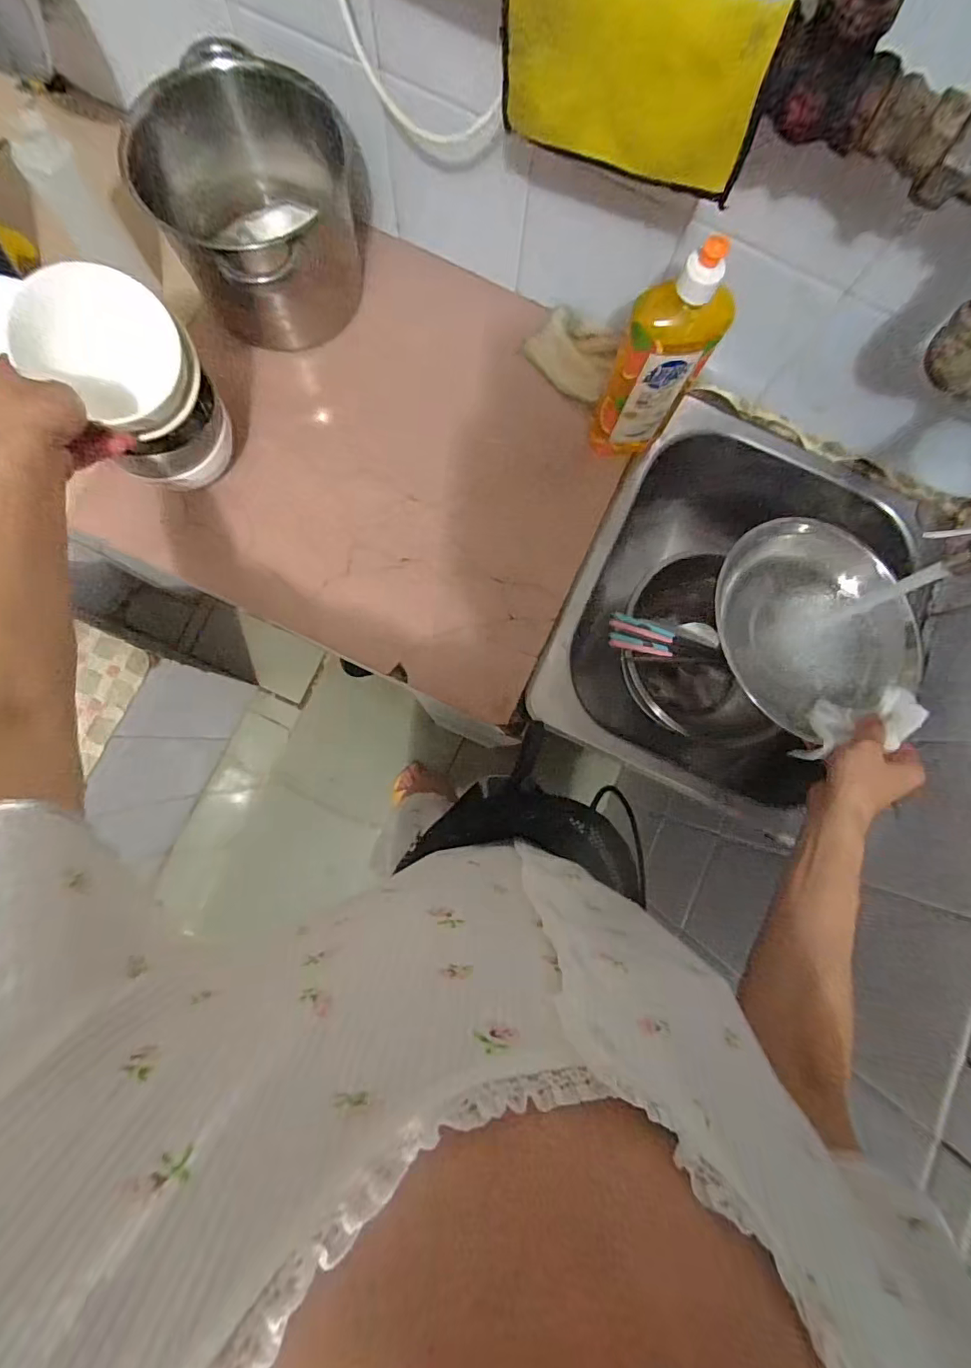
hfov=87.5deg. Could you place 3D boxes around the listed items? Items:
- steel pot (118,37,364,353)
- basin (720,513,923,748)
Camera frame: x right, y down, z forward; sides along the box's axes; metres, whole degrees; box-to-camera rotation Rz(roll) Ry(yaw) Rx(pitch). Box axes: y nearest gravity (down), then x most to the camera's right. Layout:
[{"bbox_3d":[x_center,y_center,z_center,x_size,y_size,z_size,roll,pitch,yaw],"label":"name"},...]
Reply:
[{"bbox_3d":[-0.220,-0.446,0.494,0.149,0.161,0.161,36,82,2],"label":"steel pot"},{"bbox_3d":[0.309,-0.062,0.476,0.165,0.037,0.190,-30,85,-7],"label":"basin"}]

